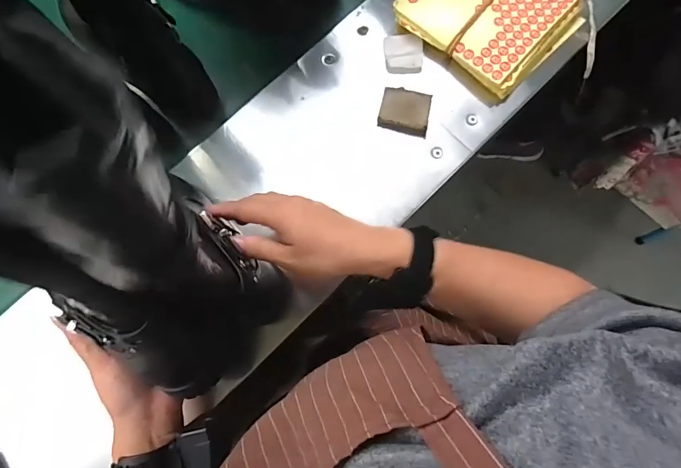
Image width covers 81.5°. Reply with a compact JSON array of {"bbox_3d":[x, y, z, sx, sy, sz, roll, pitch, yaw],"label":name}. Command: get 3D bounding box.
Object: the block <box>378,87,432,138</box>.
[{"bbox_3d":[0.077,-0.148,0.476,0.058,0.016,0.059,9,77,4],"label":"block"}]

